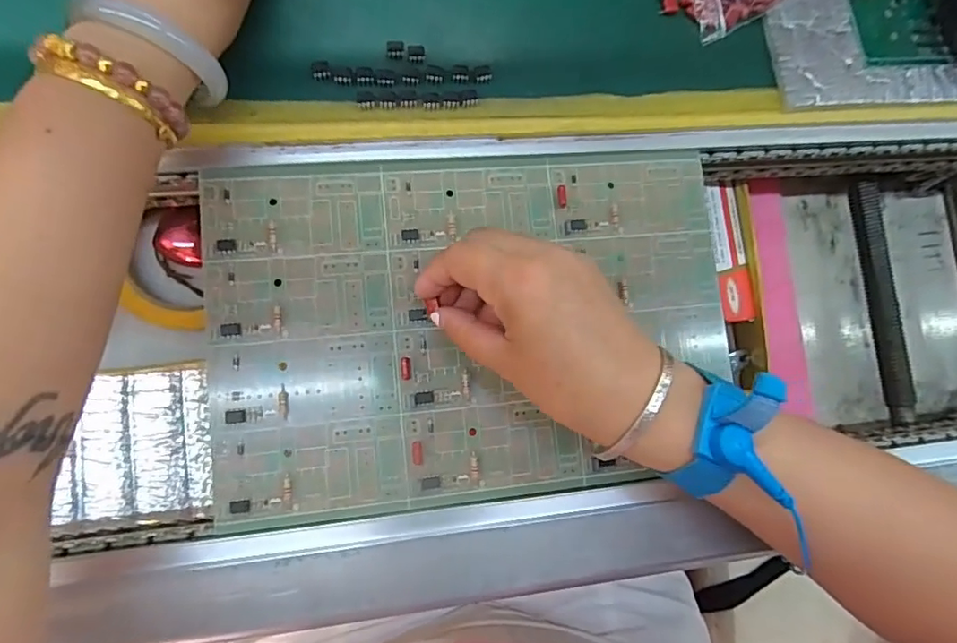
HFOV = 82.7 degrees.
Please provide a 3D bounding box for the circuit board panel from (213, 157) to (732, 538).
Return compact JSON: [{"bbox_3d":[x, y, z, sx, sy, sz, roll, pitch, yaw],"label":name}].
[{"bbox_3d":[0.002,0.001,0.301,0.282,0.016,0.187,-5,88,-7],"label":"circuit board panel"}]

